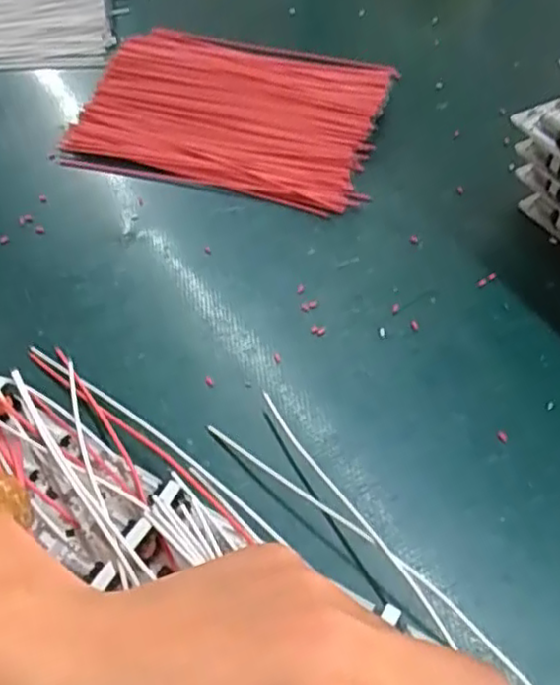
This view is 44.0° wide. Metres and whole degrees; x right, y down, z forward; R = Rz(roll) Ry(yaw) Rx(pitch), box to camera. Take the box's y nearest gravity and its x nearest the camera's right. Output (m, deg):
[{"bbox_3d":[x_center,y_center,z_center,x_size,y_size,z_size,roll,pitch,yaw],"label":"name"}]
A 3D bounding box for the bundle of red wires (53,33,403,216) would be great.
[{"bbox_3d":[-0.024,-0.117,0.343,0.142,0.018,0.102,12,53,12],"label":"bundle of red wires"}]

